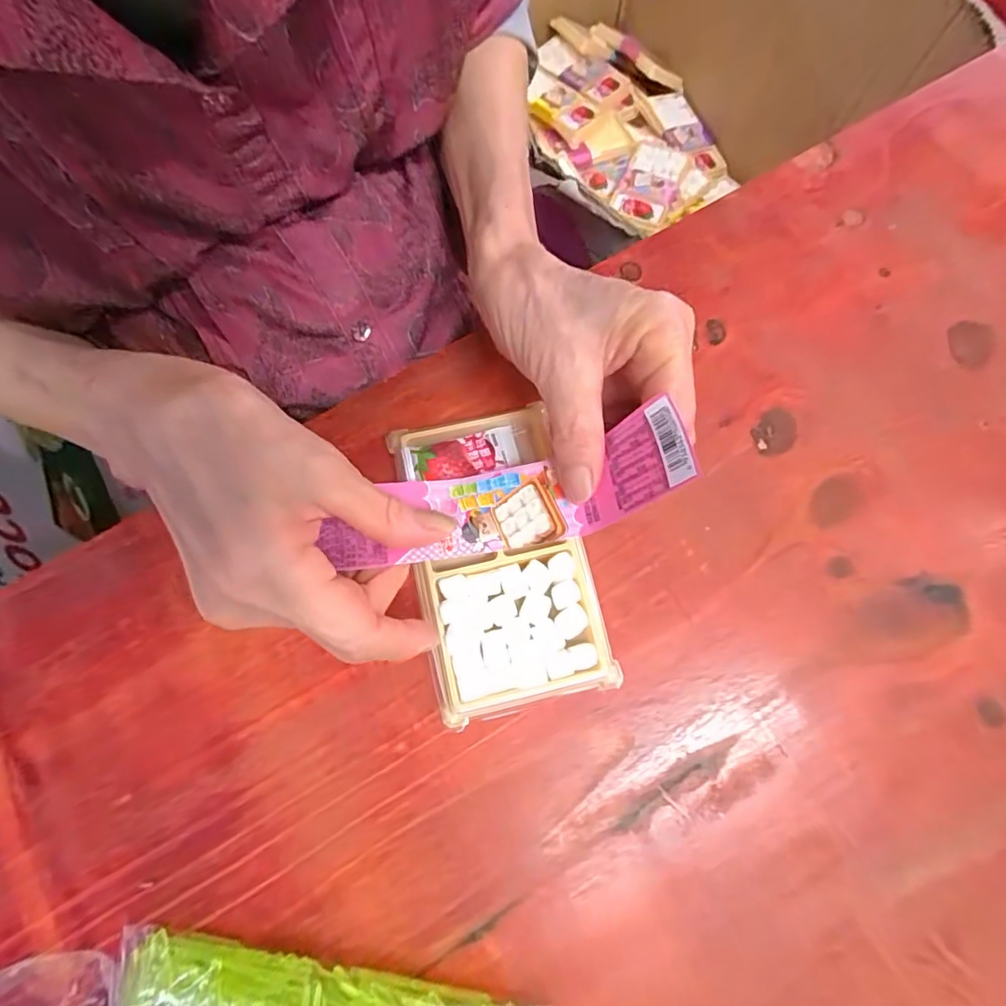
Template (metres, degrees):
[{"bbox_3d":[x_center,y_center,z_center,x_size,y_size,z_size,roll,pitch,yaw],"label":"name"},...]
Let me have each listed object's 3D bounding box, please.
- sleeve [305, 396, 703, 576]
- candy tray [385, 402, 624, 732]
[{"bbox_3d":[-0.001,-0.001,0.211,0.142,0.029,0.038,-16,76,9],"label":"sleeve"},{"bbox_3d":[-0.003,0.023,0.237,0.076,0.013,0.132,-14,76,-5],"label":"candy tray"}]

